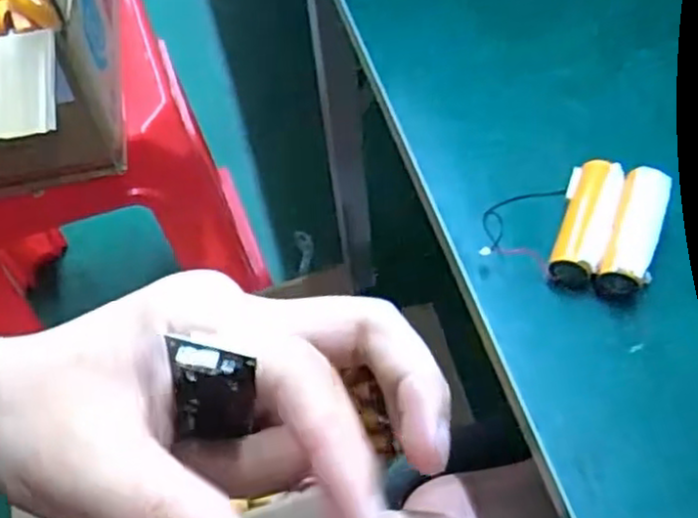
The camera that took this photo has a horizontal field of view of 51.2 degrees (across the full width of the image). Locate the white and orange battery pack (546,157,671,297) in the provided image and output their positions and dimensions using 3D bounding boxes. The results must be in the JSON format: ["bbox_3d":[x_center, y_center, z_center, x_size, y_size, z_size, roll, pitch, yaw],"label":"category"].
[{"bbox_3d":[0.136,-0.016,0.381,0.048,0.025,0.072,15,59,13],"label":"white and orange battery pack"}]

